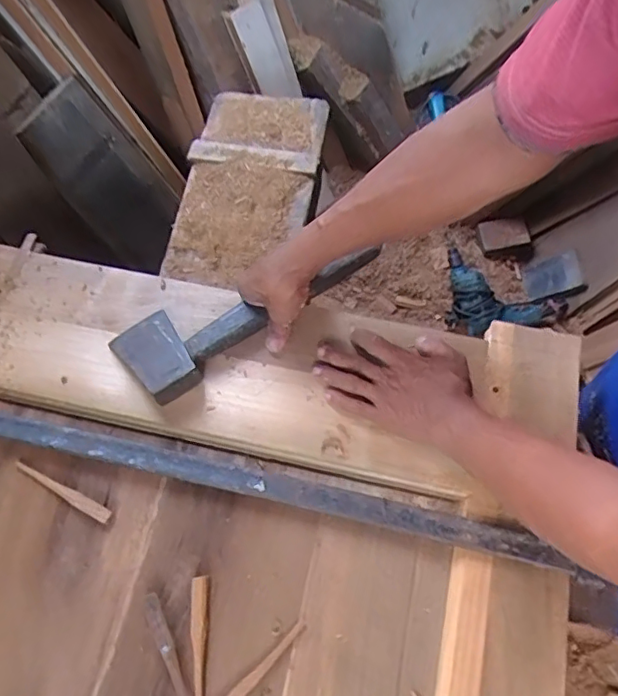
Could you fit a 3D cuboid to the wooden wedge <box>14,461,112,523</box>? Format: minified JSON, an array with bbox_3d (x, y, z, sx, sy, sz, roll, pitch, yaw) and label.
[{"bbox_3d":[-0.266,0.153,0.620,0.121,0.005,0.014,26,70,11],"label":"wooden wedge"}]

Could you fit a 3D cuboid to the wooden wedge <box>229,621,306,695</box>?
[{"bbox_3d":[-0.051,0.311,0.549,0.012,0.008,0.125,42,74,17],"label":"wooden wedge"}]

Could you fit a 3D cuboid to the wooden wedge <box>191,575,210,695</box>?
[{"bbox_3d":[-0.107,0.292,0.560,0.017,0.007,0.131,-2,67,0],"label":"wooden wedge"}]

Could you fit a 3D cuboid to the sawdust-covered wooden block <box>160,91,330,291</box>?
[{"bbox_3d":[-0.086,-0.249,0.862,0.189,0.031,0.370,7,67,4],"label":"sawdust-covered wooden block"}]

